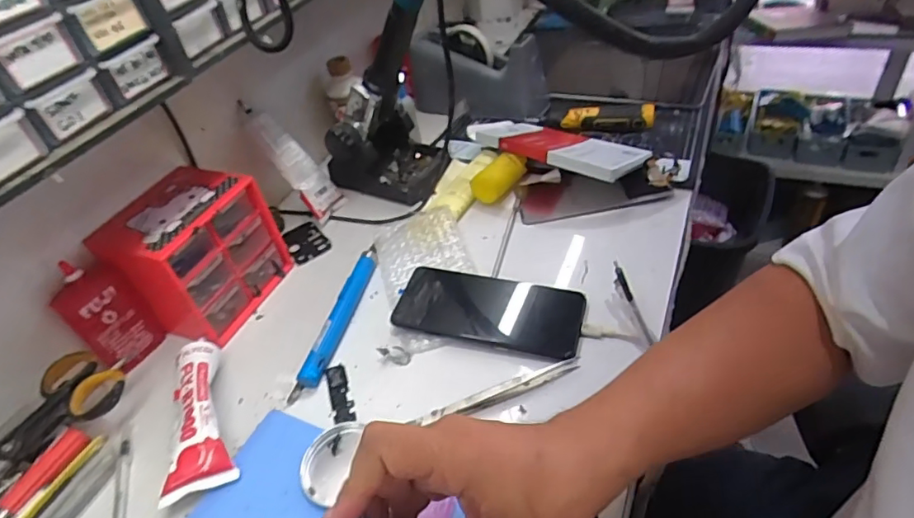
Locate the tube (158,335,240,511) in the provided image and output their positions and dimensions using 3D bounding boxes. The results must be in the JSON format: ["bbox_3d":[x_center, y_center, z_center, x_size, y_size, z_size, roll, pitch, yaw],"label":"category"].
[{"bbox_3d":[-0.215,0.128,0.454,0.054,0.037,0.137,-19,41,-10],"label":"tube"}]

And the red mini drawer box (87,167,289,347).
[{"bbox_3d":[-0.256,-0.003,0.546,0.103,0.122,0.126,8,44,20],"label":"red mini drawer box"}]

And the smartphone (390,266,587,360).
[{"bbox_3d":[0.030,0.047,0.507,0.165,0.016,0.075,7,45,19],"label":"smartphone"}]

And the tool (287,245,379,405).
[{"bbox_3d":[-0.113,0.053,0.527,0.022,0.019,0.177,3,44,15],"label":"tool"}]

